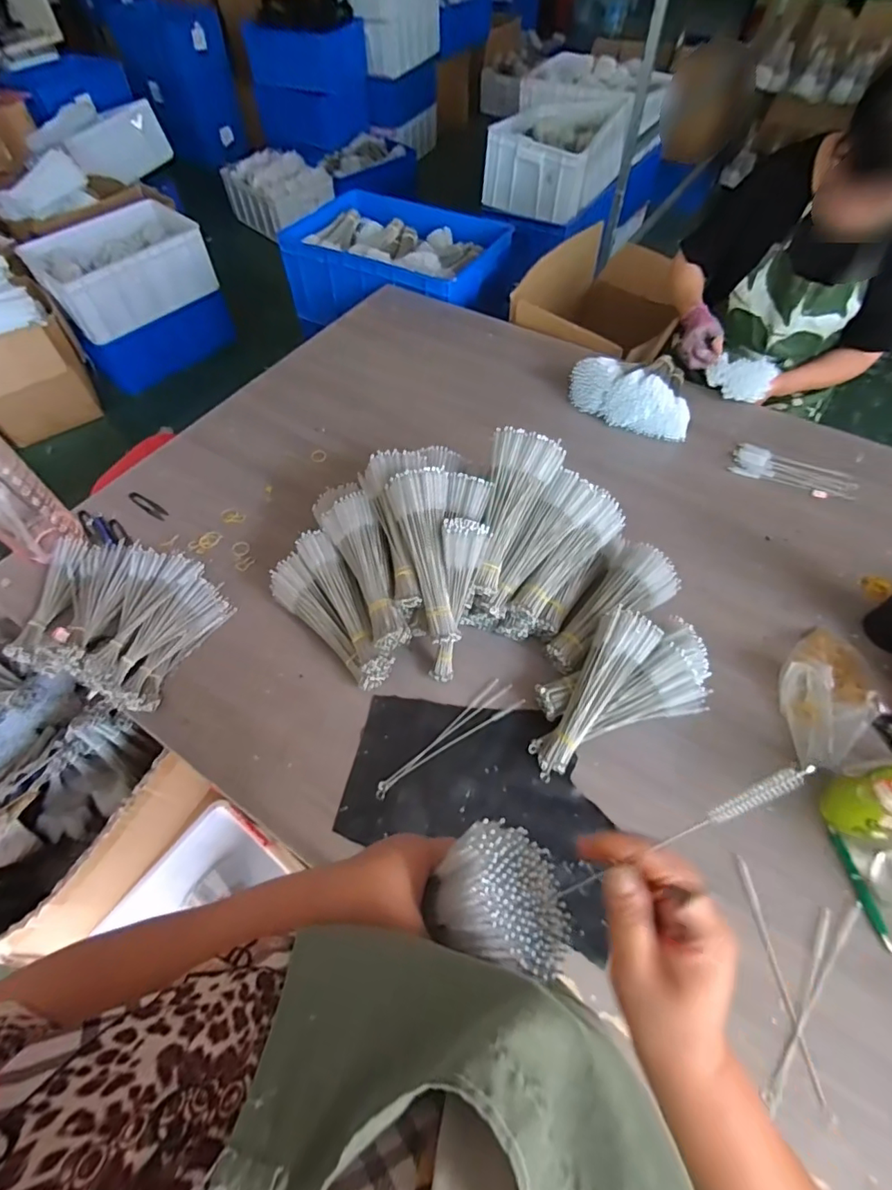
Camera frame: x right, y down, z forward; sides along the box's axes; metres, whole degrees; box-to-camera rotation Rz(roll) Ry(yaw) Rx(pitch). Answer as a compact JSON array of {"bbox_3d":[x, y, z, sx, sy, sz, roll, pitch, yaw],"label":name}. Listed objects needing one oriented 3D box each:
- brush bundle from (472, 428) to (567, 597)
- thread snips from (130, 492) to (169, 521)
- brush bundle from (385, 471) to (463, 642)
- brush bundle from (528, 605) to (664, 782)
[{"bbox_3d":[0.087,-0.115,0.740,0.100,0.045,0.236,18,91,14],"label":"brush bundle"},{"bbox_3d":[-0.575,-0.173,1.004,0.082,0.005,0.024,35,64,-8],"label":"thread snips"},{"bbox_3d":[-0.023,-0.054,0.721,0.086,0.050,0.237,-9,88,-2],"label":"brush bundle"},{"bbox_3d":[0.199,0.134,0.713,0.081,0.046,0.253,31,84,20],"label":"brush bundle"}]

